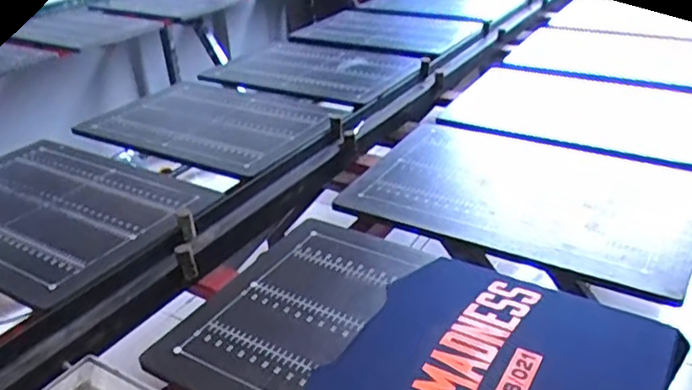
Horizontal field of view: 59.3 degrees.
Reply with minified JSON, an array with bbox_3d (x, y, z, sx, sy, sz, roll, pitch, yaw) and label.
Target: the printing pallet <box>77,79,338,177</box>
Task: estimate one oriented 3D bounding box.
[{"bbox_3d":[-0.337,-0.199,1.520,0.644,0.026,0.392,14,34,27],"label":"printing pallet"}]

